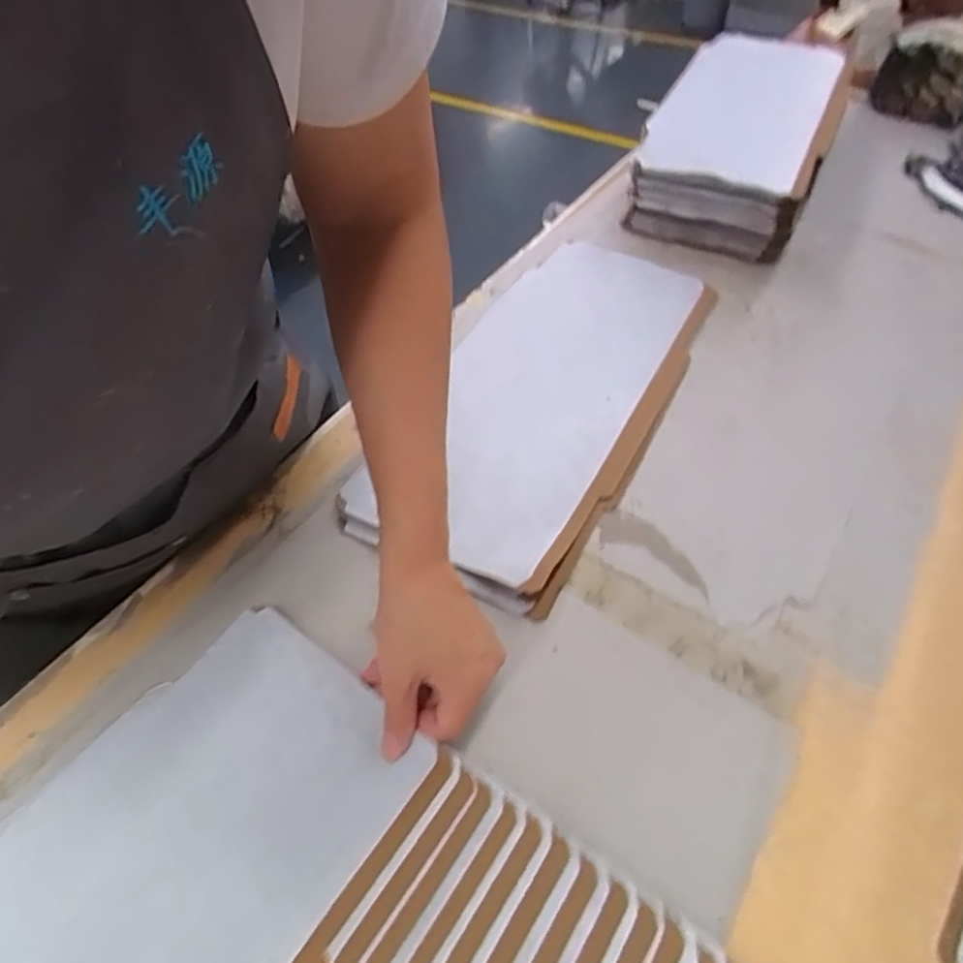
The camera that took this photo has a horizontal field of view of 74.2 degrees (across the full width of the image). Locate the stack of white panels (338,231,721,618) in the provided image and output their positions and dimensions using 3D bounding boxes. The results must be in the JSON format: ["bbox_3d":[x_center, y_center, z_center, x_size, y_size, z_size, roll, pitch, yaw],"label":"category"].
[{"bbox_3d":[0.054,-0.089,0.583,0.214,0.023,0.423,23,55,19],"label":"stack of white panels"}]

